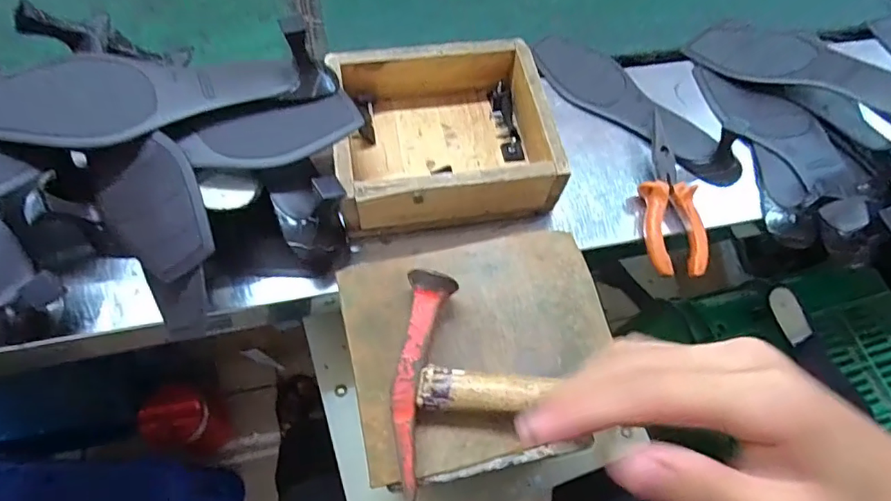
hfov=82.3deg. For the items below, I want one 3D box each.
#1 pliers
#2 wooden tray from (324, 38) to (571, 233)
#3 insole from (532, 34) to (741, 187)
[{"bbox_3d":[0.198,-0.051,0.454,0.047,0.027,0.150,-1,63,-4],"label":"pliers"},{"bbox_3d":[-0.003,-0.101,0.439,0.172,0.057,0.149,-6,64,-7],"label":"wooden tray"},{"bbox_3d":[0.188,-0.152,0.504,0.235,0.039,0.080,41,68,16],"label":"insole"}]

